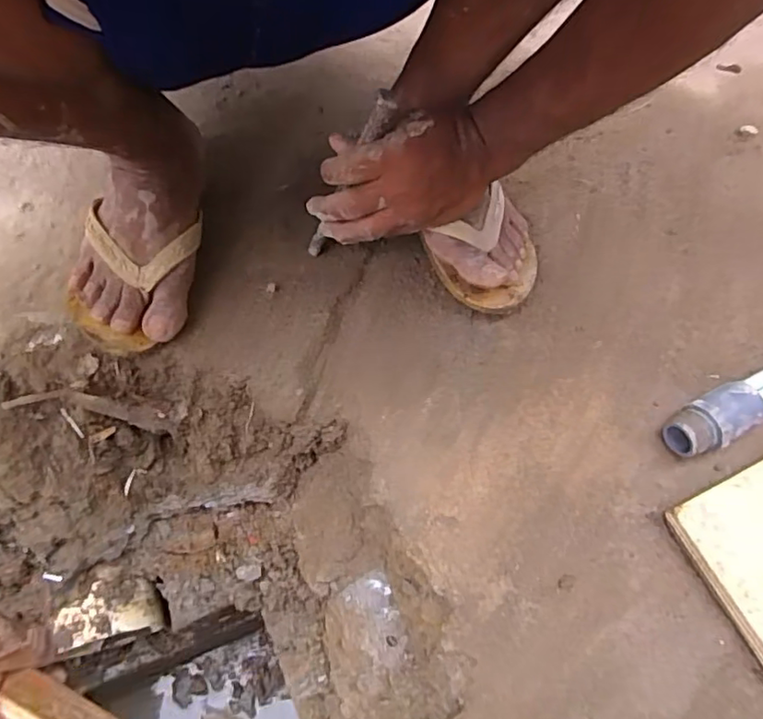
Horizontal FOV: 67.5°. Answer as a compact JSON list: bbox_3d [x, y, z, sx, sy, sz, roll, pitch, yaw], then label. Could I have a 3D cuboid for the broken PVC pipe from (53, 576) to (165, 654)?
[{"bbox_3d":[-0.267,0.249,0.560,0.083,0.054,0.052,-16,65,-10],"label":"broken PVC pipe"}]

